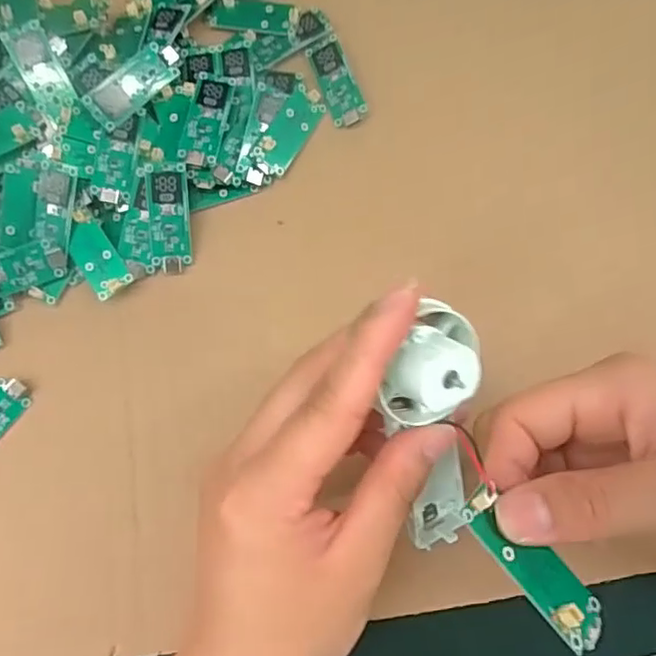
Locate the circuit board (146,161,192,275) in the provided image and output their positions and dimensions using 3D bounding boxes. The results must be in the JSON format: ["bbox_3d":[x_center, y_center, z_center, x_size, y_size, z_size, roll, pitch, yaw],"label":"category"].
[{"bbox_3d":[-0.076,-0.053,0.292,0.019,0.004,0.051,-3,100,-13],"label":"circuit board"}]

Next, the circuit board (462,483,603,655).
[{"bbox_3d":[0.061,0.067,0.173,0.019,0.007,0.052,-31,77,-40],"label":"circuit board"}]

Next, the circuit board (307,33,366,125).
[{"bbox_3d":[0.005,-0.129,0.314,0.018,0.004,0.050,-20,77,-5],"label":"circuit board"}]

